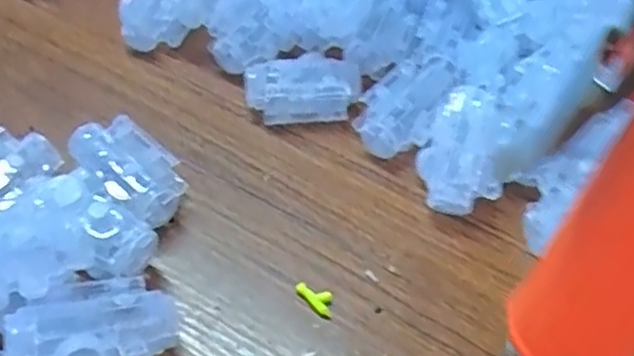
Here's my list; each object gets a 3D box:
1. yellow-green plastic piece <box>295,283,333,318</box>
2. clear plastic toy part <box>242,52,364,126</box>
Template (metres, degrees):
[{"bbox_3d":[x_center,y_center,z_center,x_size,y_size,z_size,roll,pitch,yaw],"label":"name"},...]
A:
[{"bbox_3d":[0.000,0.059,0.330,0.022,0.004,0.012,39,59,25],"label":"yellow-green plastic piece"},{"bbox_3d":[-0.009,-0.057,0.412,0.069,0.028,0.042,0,51,-3],"label":"clear plastic toy part"}]

